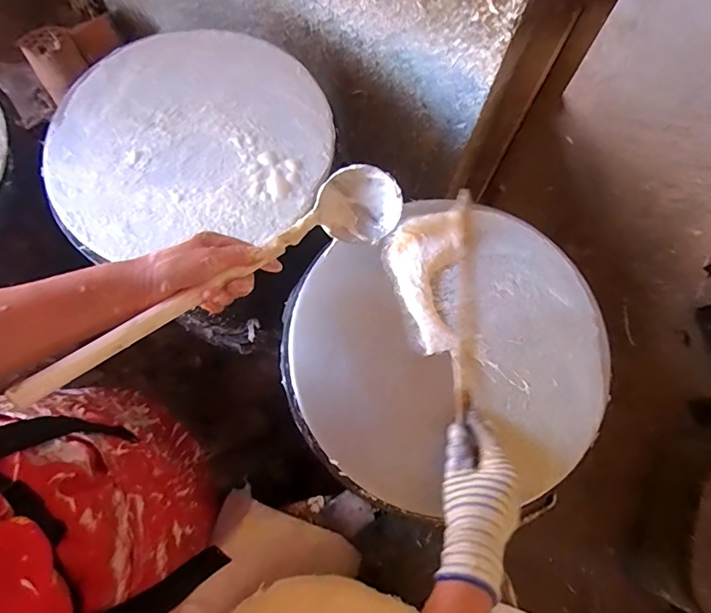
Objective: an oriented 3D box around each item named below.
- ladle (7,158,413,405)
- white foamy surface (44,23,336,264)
[{"bbox_3d":[-0.120,-0.029,0.469,0.401,0.079,0.068,-34,78,-25],"label":"ladle"},{"bbox_3d":[-0.223,-0.242,0.650,0.367,0.032,0.356,-4,76,-1],"label":"white foamy surface"}]

